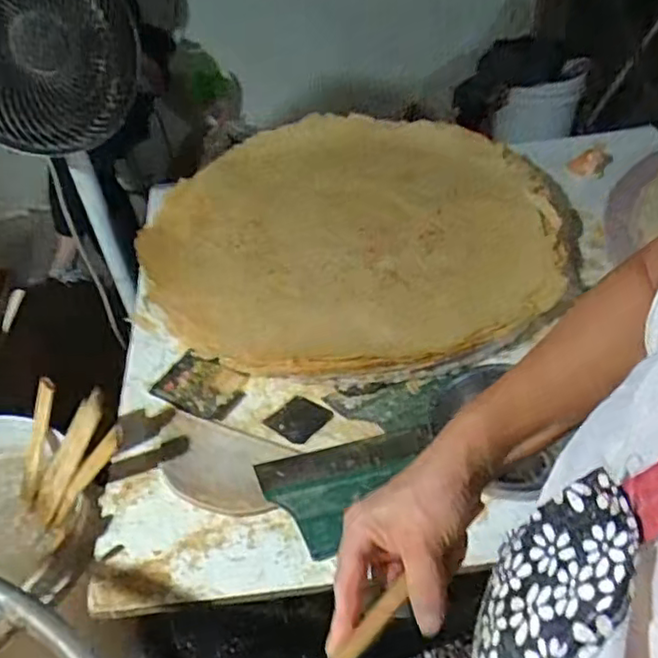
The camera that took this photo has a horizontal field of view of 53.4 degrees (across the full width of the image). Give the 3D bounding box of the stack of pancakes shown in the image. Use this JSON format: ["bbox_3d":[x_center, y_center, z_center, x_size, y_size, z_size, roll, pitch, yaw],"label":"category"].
[{"bbox_3d":[0.033,-0.156,1.000,0.589,0.049,0.570,-2,45,4],"label":"stack of pancakes"}]

